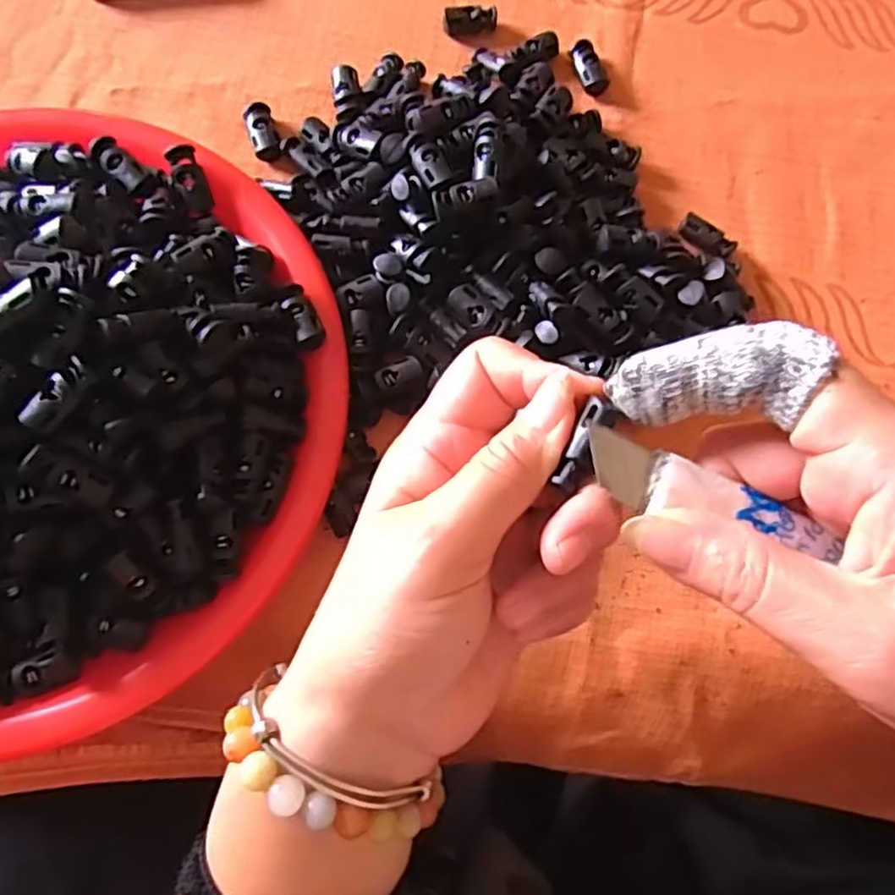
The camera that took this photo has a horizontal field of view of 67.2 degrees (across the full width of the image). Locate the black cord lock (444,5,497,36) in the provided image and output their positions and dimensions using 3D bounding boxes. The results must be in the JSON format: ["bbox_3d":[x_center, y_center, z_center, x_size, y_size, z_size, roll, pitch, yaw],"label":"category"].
[{"bbox_3d":[0.012,-0.218,0.344,0.028,0.011,0.010,-12,76,-5],"label":"black cord lock"}]

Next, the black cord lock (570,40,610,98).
[{"bbox_3d":[0.072,-0.192,0.340,0.015,0.007,0.031,-17,76,-6],"label":"black cord lock"}]

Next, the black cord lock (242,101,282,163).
[{"bbox_3d":[-0.089,-0.153,0.322,0.013,0.008,0.032,-16,76,-6],"label":"black cord lock"}]

